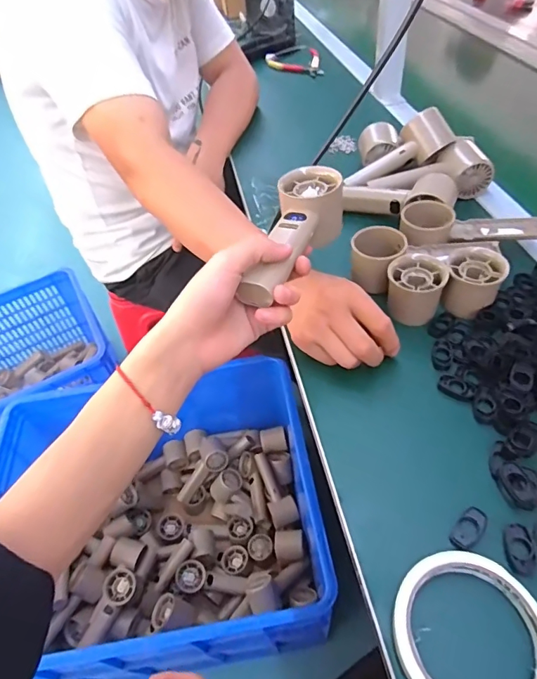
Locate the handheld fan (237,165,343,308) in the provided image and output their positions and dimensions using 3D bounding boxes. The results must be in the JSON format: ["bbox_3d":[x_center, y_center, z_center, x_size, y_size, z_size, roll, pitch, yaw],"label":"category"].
[{"bbox_3d":[0.019,-0.083,0.384,0.055,0.052,0.153,14,55,18],"label":"handheld fan"}]

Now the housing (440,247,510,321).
[{"bbox_3d":[0.210,-0.058,0.461,0.056,0.052,0.052,20,54,22],"label":"housing"}]

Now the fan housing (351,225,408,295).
[{"bbox_3d":[0.118,-0.087,0.484,0.055,0.042,0.062,10,51,15],"label":"fan housing"}]

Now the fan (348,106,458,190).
[{"bbox_3d":[0.177,-0.251,0.604,0.151,0.042,0.049,-32,50,6],"label":"fan"}]

